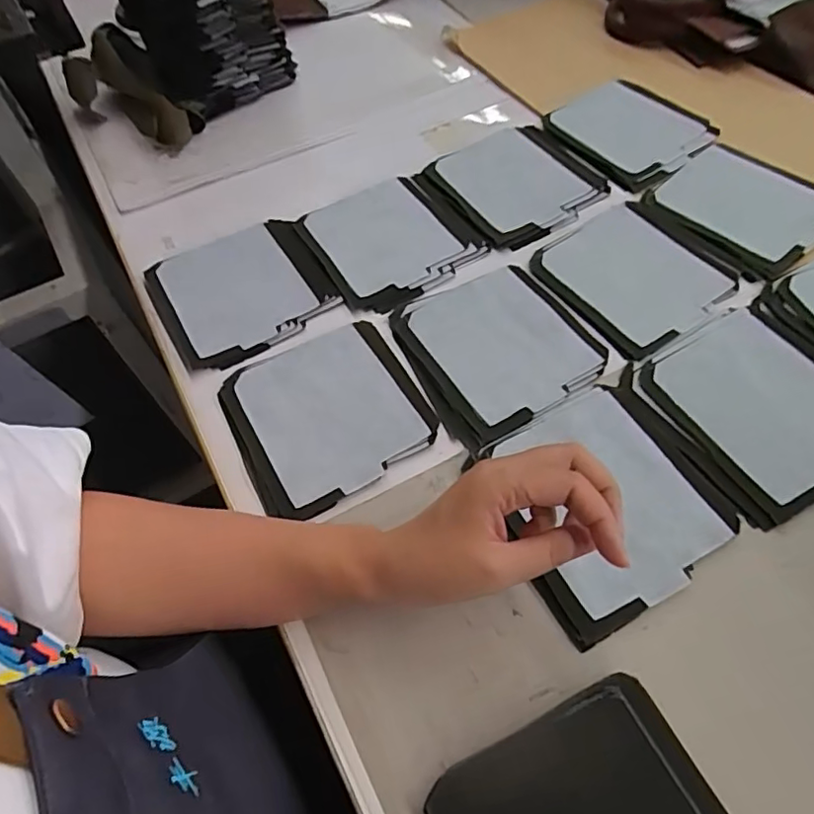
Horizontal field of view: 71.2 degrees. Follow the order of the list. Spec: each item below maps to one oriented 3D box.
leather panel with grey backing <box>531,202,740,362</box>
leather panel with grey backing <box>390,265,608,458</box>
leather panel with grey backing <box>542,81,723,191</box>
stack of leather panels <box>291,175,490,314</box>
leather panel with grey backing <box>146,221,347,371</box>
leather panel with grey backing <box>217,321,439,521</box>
[{"bbox_3d":[0.194,-0.118,0.484,0.134,0.005,0.139,-29,60,-14],"label":"leather panel with grey backing"},{"bbox_3d":[0.070,-0.050,0.451,0.134,0.010,0.146,-27,58,-10],"label":"leather panel with grey backing"},{"bbox_3d":[0.230,-0.288,0.589,0.126,0.009,0.143,-30,60,-14],"label":"leather panel with grey backing"},{"bbox_3d":[-0.017,-0.157,0.522,0.138,0.007,0.143,-29,60,-14],"label":"stack of leather panels"},{"bbox_3d":[-0.142,-0.105,0.494,0.142,0.005,0.136,-29,60,-14],"label":"leather panel with grey backing"},{"bbox_3d":[-0.060,0.000,0.421,0.136,0.006,0.137,-27,59,-13],"label":"leather panel with grey backing"}]

